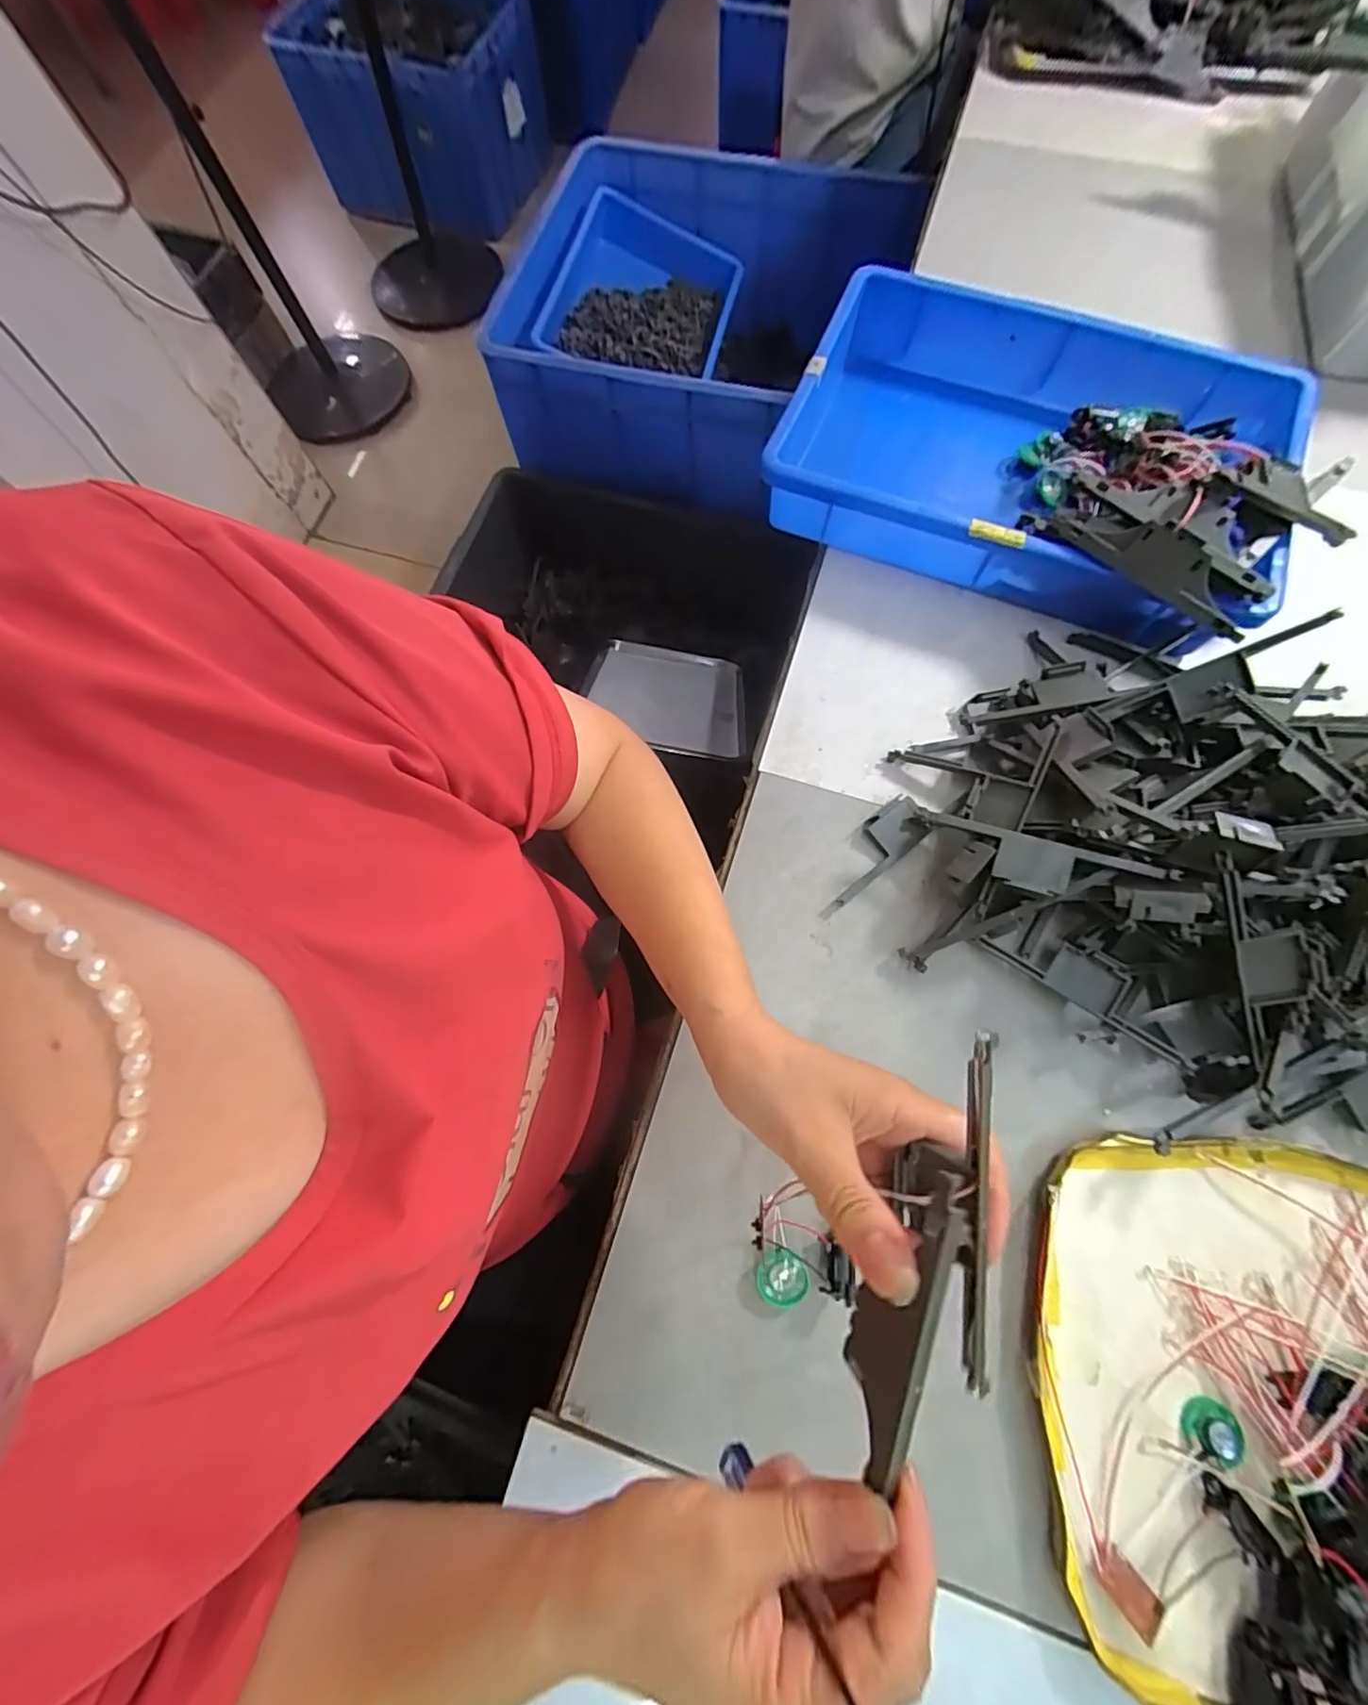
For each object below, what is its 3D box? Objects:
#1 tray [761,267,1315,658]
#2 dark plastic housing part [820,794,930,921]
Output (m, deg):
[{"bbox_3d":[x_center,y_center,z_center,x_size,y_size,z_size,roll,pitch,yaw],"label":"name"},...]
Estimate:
[{"bbox_3d":[0.272,-0.319,0.460,0.360,0.072,0.260,23,75,9],"label":"tray"},{"bbox_3d":[0.124,0.002,0.395,0.098,0.008,0.033,-39,91,-7],"label":"dark plastic housing part"}]

